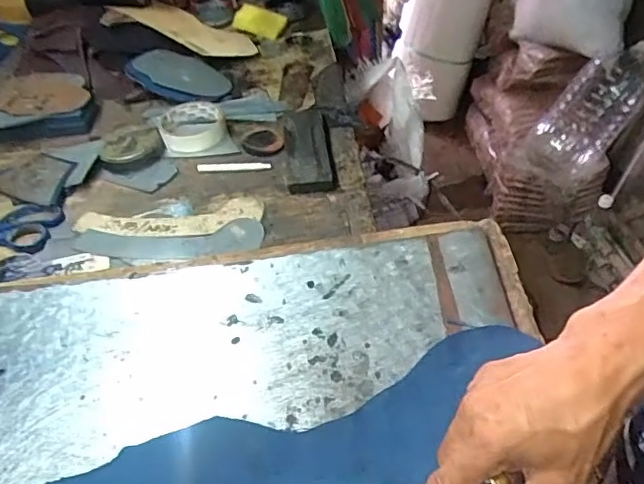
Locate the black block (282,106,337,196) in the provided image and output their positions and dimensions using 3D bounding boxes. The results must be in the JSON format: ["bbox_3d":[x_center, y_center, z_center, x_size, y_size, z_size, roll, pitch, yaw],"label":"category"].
[{"bbox_3d":[-0.018,-0.118,0.698,0.051,0.017,0.166,-5,45,-2],"label":"black block"}]

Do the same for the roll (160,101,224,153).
[{"bbox_3d":[-0.167,-0.145,0.750,0.083,0.033,0.087,-14,46,-11],"label":"roll"}]

